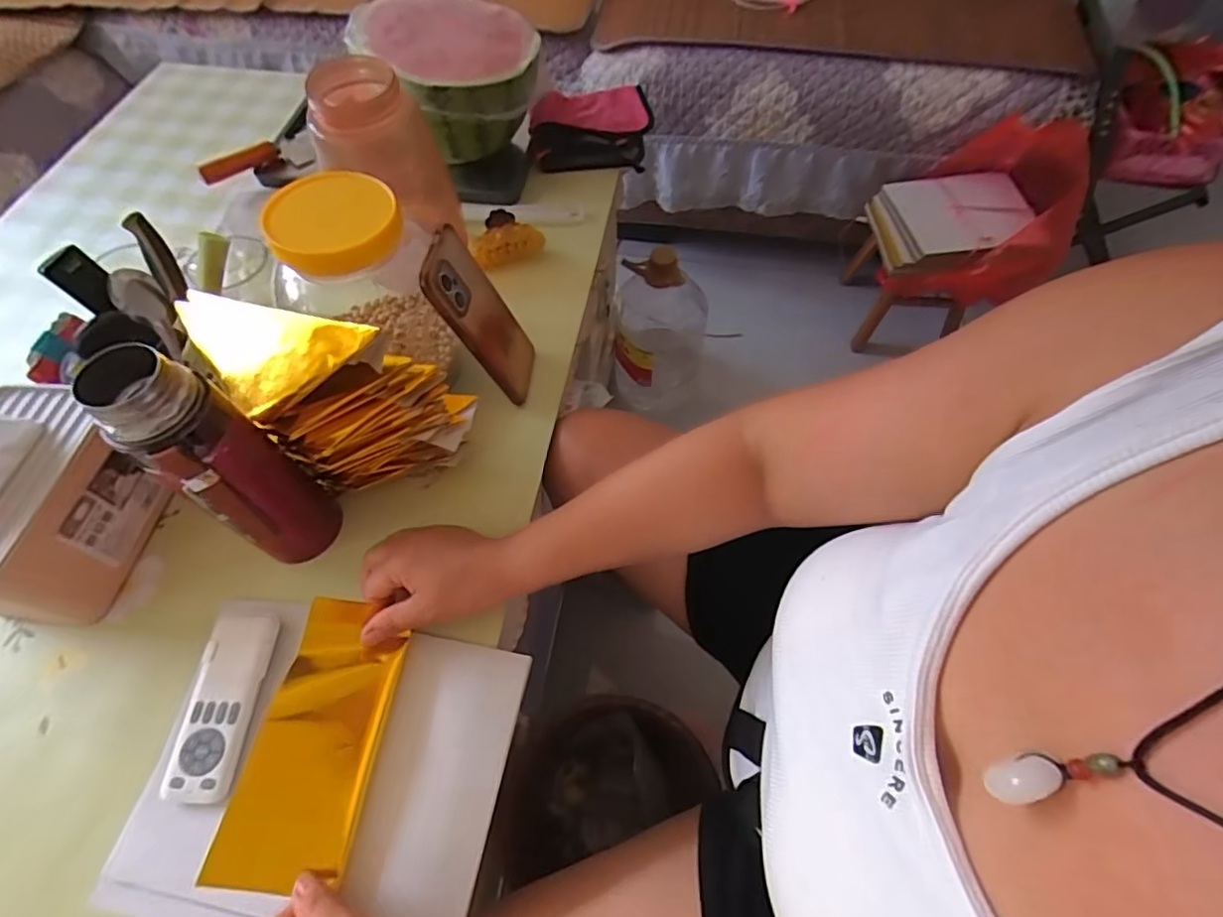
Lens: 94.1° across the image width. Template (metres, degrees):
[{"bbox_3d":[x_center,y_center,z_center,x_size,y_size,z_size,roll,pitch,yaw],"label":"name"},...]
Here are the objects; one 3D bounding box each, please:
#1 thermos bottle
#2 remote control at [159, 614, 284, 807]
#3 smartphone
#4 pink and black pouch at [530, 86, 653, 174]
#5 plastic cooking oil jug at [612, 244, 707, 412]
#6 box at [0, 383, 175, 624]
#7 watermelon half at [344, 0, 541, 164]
[{"bbox_3d":[-0.261,0.010,0.403,0.053,0.220,0.064,34,65,18],"label":"thermos bottle"},{"bbox_3d":[-0.288,0.179,0.421,0.046,0.009,0.125,1,60,1],"label":"remote control"},{"bbox_3d":[-0.112,-0.124,0.508,0.013,0.158,0.071,-3,57,23],"label":"smartphone"},{"bbox_3d":[-0.027,-0.449,0.766,0.161,0.040,0.145,-2,60,-1],"label":"pink and black pouch"},{"bbox_3d":[0.087,-0.217,1.021,0.163,0.324,0.132,1,60,1],"label":"plastic cooking oil jug"},{"bbox_3d":[-0.454,0.028,0.439,0.116,0.160,0.166,8,60,5],"label":"box"},{"bbox_3d":[-0.184,-0.451,0.672,0.183,0.118,0.187,0,60,0],"label":"watermelon half"}]

